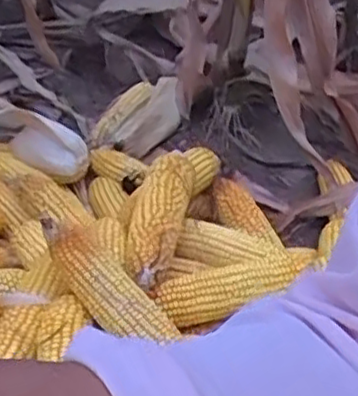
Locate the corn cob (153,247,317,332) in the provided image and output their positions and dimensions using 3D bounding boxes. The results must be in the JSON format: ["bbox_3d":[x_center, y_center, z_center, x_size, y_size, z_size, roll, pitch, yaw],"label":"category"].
[{"bbox_3d":[0.055,0.097,0.749,0.180,0.039,0.053,-14,43,-20],"label":"corn cob"}]

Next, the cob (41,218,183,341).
[{"bbox_3d":[-0.076,0.081,0.687,0.164,0.043,0.052,43,50,9],"label":"cob"}]

